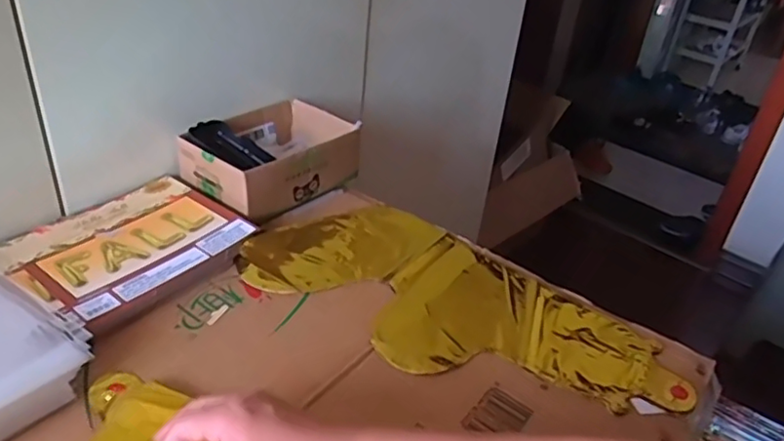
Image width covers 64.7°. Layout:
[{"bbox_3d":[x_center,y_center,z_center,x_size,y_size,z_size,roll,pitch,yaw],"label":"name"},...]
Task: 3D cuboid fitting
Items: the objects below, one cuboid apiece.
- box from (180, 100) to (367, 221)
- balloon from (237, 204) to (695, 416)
[{"bbox_3d":[-0.147,-0.079,0.743,0.137,0.068,0.178,29,40,29],"label":"box"},{"bbox_3d":[0.062,0.075,0.602,0.414,0.015,0.200,26,38,25],"label":"balloon"}]

